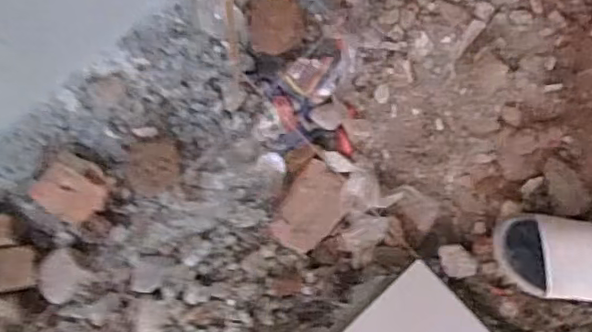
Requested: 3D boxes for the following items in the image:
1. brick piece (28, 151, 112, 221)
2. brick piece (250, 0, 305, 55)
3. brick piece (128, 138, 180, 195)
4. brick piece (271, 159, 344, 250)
[{"bbox_3d":[-0.331,0.034,0.885,0.091,0.032,0.090,-48,114,-4],"label":"brick piece"},{"bbox_3d":[-0.031,-0.225,0.943,0.079,0.041,0.092,-3,80,0],"label":"brick piece"},{"bbox_3d":[-0.211,-0.001,0.902,0.075,0.039,0.086,1,80,1],"label":"brick piece"},{"bbox_3d":[0.024,0.060,0.873,0.083,0.033,0.127,25,81,5],"label":"brick piece"}]

